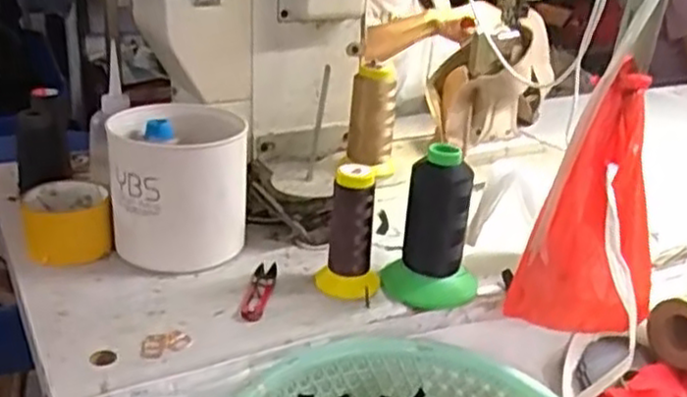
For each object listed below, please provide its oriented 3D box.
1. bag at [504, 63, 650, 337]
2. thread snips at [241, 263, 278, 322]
[{"bbox_3d":[0.209,0.011,0.602,0.087,0.209,0.082,-14,31,-33],"label":"bag"},{"bbox_3d":[-0.076,0.082,0.656,0.022,0.011,0.097,6,25,2],"label":"thread snips"}]

